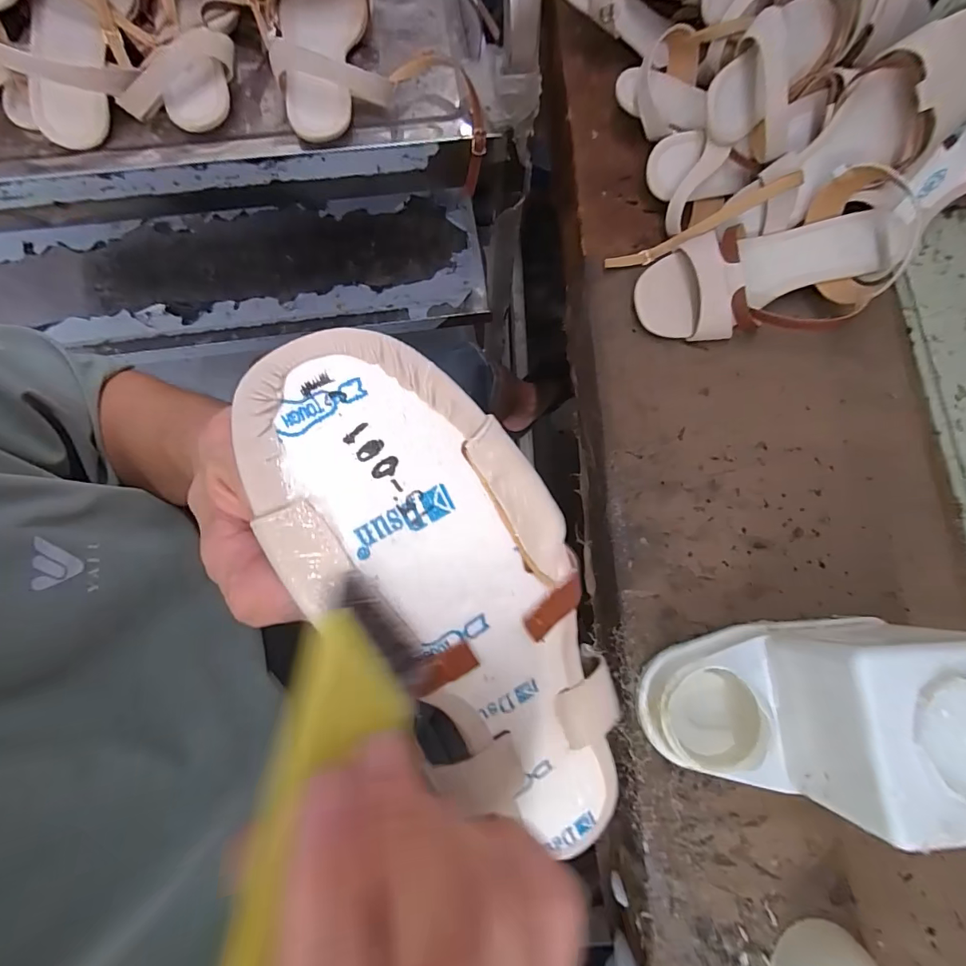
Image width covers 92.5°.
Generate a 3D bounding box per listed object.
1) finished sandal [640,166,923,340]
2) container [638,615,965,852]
[{"bbox_3d":[0.286,-0.187,0.410,0.295,0.053,0.116,-18,78,-5],"label":"finished sandal"},{"bbox_3d":[0.218,0.147,0.302,0.196,0.115,0.113,2,77,0],"label":"container"}]

